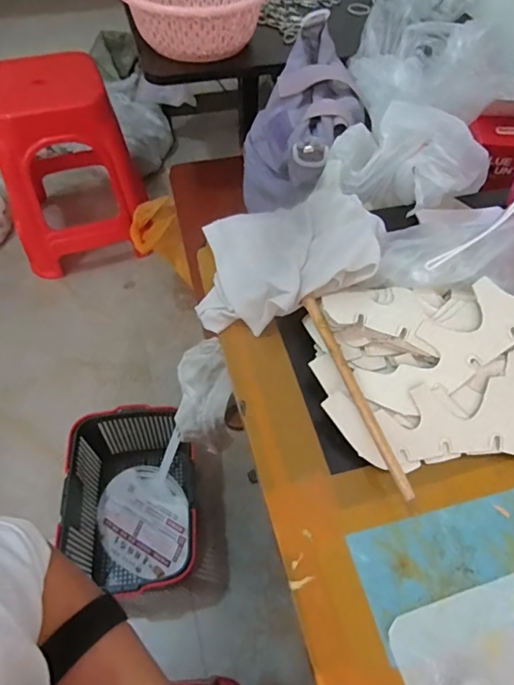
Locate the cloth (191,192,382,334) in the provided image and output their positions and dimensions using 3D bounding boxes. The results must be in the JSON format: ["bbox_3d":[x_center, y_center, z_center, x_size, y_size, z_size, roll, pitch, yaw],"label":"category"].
[{"bbox_3d":[0.030,-0.078,0.437,0.166,0.036,0.133,-12,53,17],"label":"cloth"}]

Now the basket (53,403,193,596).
[{"bbox_3d":[-0.251,0.332,0.978,0.266,0.198,0.345,-1,55,-2],"label":"basket"}]

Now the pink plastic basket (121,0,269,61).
[{"bbox_3d":[-0.097,-0.526,0.727,0.205,0.068,0.199,0,55,-1],"label":"pink plastic basket"}]

